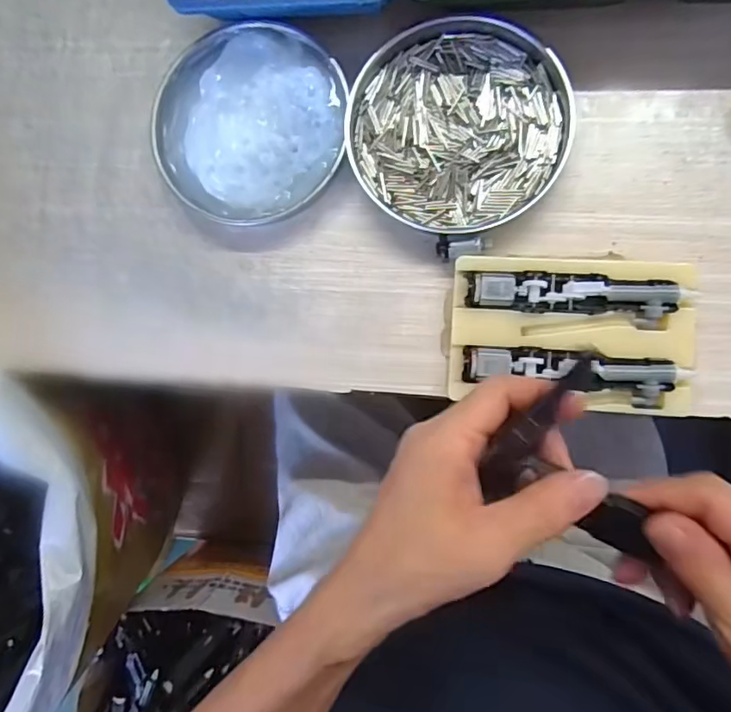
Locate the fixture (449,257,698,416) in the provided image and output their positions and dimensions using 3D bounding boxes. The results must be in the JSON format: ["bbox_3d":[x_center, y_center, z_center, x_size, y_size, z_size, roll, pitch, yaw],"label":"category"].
[{"bbox_3d":[0.122,-0.013,0.326,0.136,0.028,0.086,3,88,8],"label":"fixture"}]

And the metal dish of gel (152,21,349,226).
[{"bbox_3d":[-0.077,-0.156,0.363,0.126,0.028,0.127,0,88,8],"label":"metal dish of gel"}]

